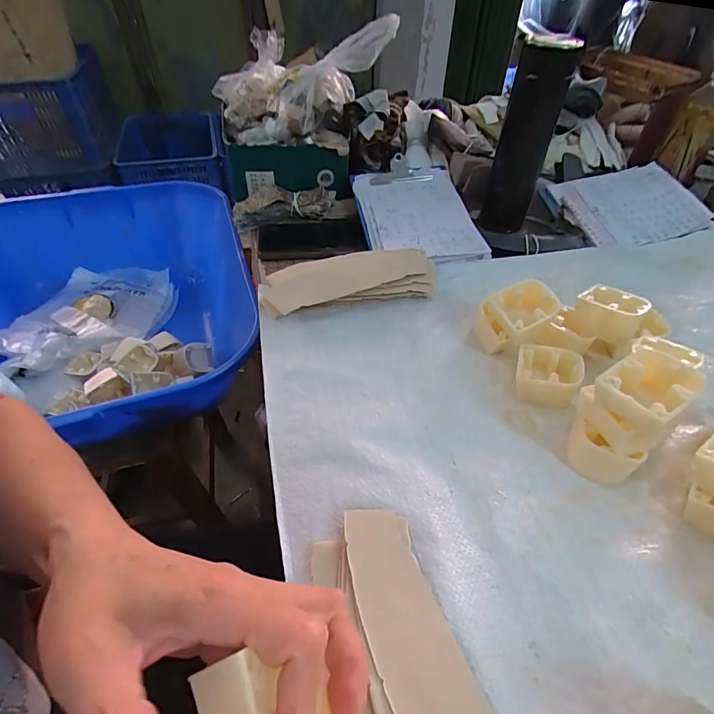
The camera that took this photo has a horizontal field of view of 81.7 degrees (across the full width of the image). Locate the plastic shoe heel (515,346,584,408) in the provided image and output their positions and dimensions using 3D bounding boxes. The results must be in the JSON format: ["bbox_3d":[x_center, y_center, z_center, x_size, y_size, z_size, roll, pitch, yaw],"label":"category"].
[{"bbox_3d":[0.180,0.016,0.391,0.055,0.036,0.053,17,48,14],"label":"plastic shoe heel"}]

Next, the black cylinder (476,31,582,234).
[{"bbox_3d":[0.228,-0.285,0.573,0.067,0.246,0.064,15,48,12],"label":"black cylinder"}]

